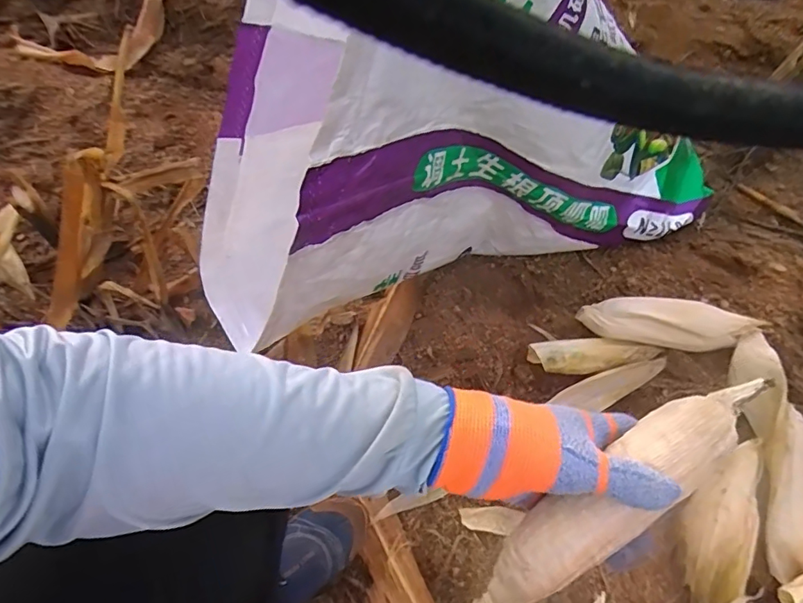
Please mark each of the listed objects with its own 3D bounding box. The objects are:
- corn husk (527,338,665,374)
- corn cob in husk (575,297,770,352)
[{"bbox_3d":[0.297,0.087,0.775,0.193,0.039,0.058,-4,57,0],"label":"corn husk"},{"bbox_3d":[0.411,0.033,0.769,0.255,0.059,0.059,9,58,8],"label":"corn cob in husk"}]

